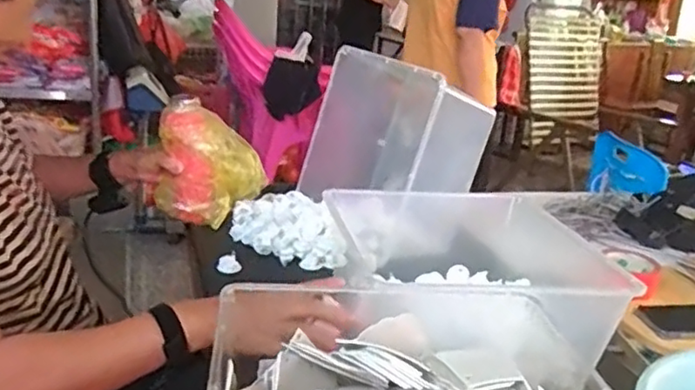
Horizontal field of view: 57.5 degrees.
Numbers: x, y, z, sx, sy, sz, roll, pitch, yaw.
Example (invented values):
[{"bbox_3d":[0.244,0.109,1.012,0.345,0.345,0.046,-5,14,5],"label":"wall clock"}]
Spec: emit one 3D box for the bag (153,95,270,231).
[{"bbox_3d":[-0.221,-0.047,1.025,0.172,0.180,0.064,4,20,-5],"label":"bag"}]

